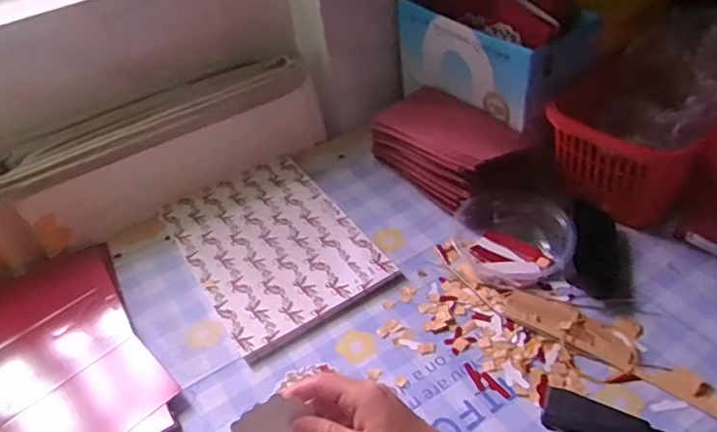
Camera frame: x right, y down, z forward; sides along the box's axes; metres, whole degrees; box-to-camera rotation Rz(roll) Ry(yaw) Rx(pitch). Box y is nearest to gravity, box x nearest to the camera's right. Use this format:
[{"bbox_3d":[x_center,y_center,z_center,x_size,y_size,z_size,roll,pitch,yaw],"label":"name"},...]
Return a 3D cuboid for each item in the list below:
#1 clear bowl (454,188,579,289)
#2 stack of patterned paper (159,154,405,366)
[{"bbox_3d":[0.156,0.021,0.570,0.104,0.049,0.102,-4,42,4],"label":"clear bowl"},{"bbox_3d":[-0.096,0.027,0.634,0.173,0.009,0.264,-27,45,-20],"label":"stack of patterned paper"}]

